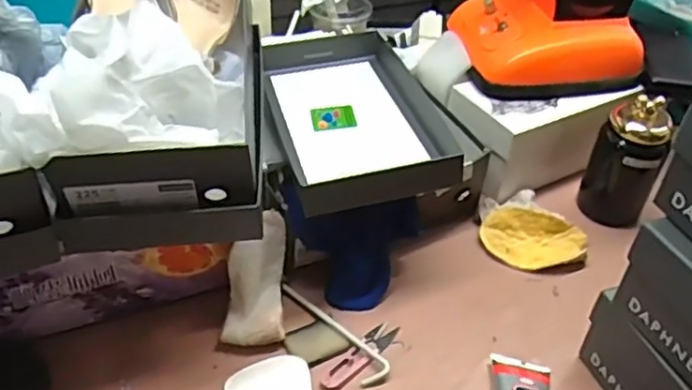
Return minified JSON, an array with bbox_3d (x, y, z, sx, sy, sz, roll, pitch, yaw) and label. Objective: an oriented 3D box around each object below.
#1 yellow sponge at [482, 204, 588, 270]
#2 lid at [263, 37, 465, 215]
[{"bbox_3d":[0.218,0.050,0.766,0.121,0.035,0.071,7,42,4],"label":"yellow sponge"},{"bbox_3d":[0.009,-0.106,0.776,0.184,0.040,0.339,-8,43,-12],"label":"lid"}]

